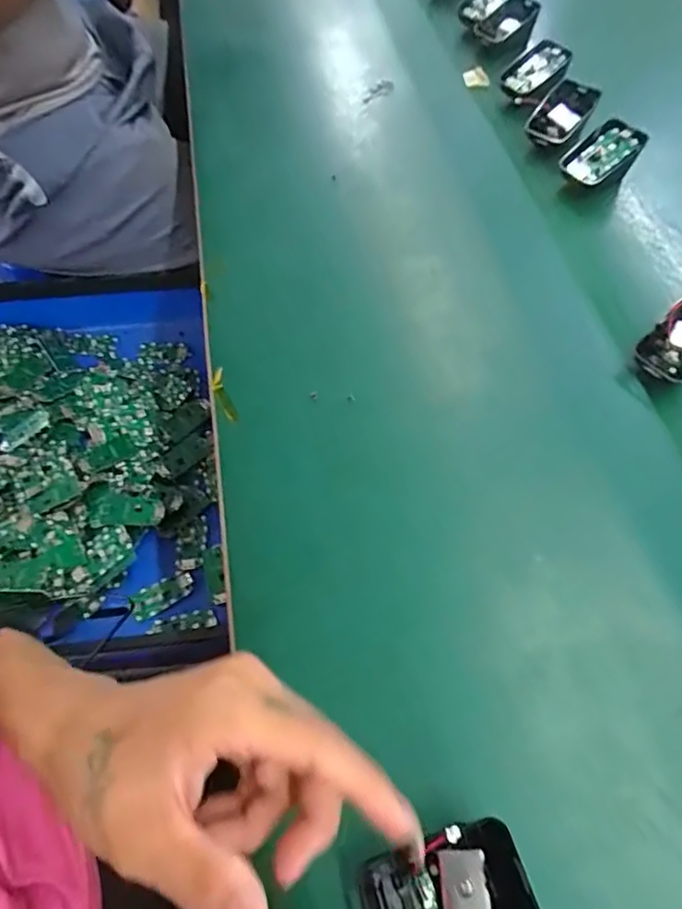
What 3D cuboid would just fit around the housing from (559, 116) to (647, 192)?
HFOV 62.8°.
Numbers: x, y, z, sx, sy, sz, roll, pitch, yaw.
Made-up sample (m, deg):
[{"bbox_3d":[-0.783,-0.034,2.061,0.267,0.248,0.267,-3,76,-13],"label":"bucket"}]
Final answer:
[{"bbox_3d":[0.233,-0.265,0.498,0.066,0.024,0.046,-36,69,6],"label":"housing"}]

